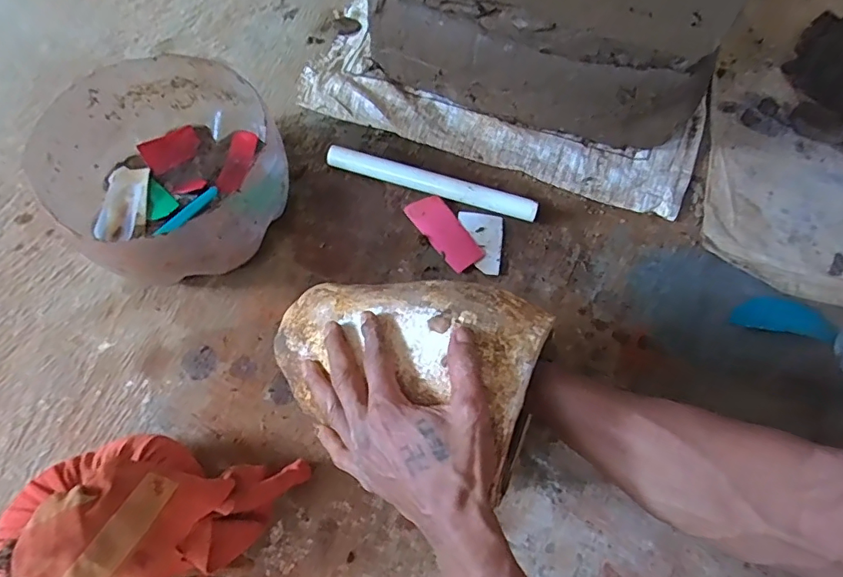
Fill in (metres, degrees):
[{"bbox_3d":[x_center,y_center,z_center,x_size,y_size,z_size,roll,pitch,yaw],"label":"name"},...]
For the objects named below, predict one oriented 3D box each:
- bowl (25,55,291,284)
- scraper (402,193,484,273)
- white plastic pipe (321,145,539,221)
[{"bbox_3d":[-0.272,-0.127,0.575,0.248,0.132,0.236,1,65,-1],"label":"bowl"},{"bbox_3d":[0.028,-0.071,0.615,0.043,0.010,0.107,-34,70,-16],"label":"scraper"},{"bbox_3d":[0.011,-0.130,0.630,0.264,0.024,0.022,17,66,6],"label":"white plastic pipe"}]

